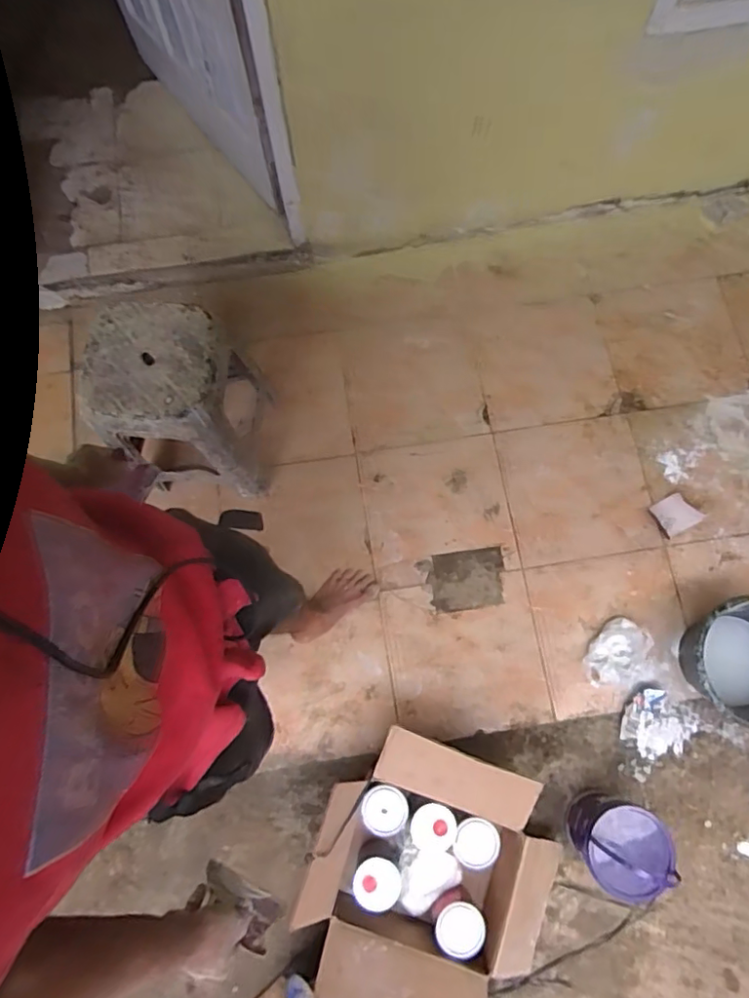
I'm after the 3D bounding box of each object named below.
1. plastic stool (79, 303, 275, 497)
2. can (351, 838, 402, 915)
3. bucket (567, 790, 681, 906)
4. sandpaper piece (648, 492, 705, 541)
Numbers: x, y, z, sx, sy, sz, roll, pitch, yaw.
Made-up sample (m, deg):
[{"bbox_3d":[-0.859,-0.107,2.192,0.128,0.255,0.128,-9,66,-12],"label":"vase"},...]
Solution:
[{"bbox_3d":[-0.450,-0.228,1.364,0.298,0.420,0.281,10,76,4],"label":"plastic stool"},{"bbox_3d":[0.006,0.838,1.243,0.099,0.113,0.098,0,75,2],"label":"can"},{"bbox_3d":[0.548,0.766,1.266,0.178,0.244,0.180,0,75,2],"label":"bucket"},{"bbox_3d":[0.828,0.042,1.547,0.115,0.021,0.096,-31,77,-6],"label":"sandpaper piece"}]

